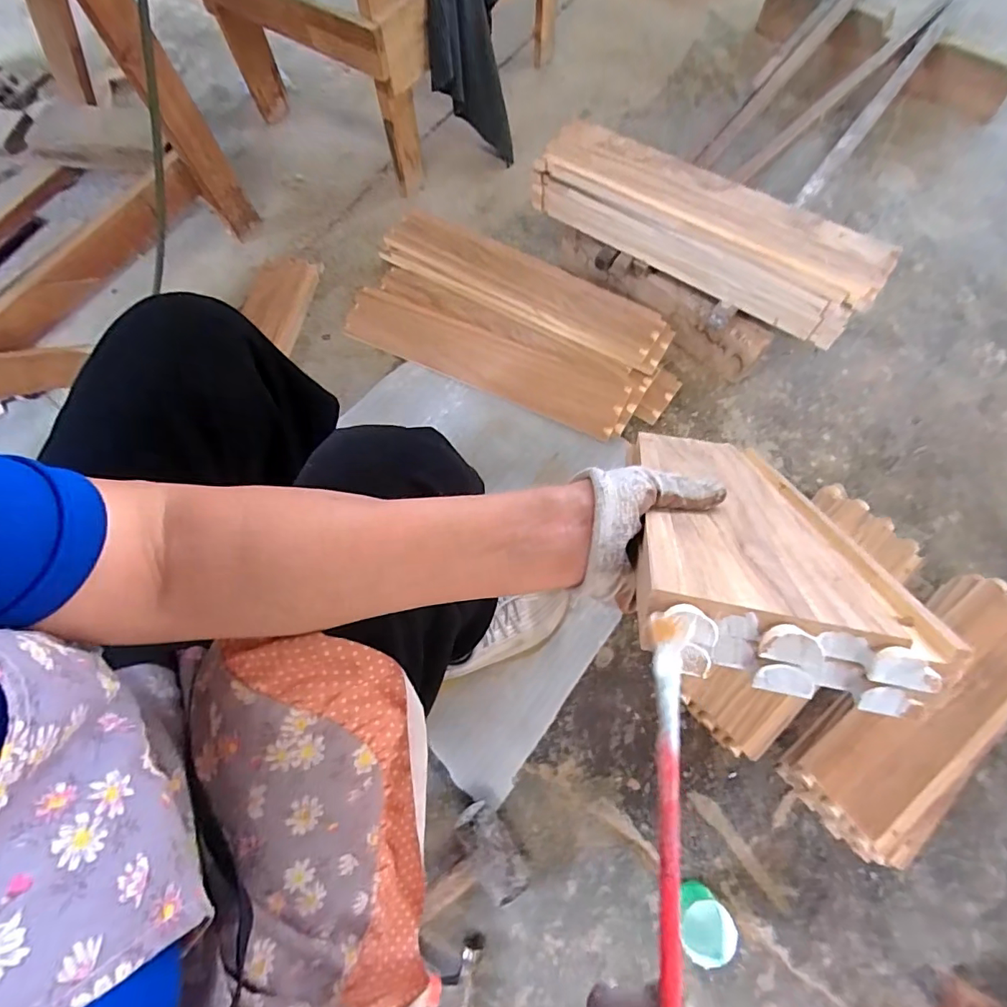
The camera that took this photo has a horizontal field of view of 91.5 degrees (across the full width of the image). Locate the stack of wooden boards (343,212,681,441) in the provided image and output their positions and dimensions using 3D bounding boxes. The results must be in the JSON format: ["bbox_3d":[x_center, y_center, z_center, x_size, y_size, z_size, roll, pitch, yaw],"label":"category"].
[{"bbox_3d":[0.017,-0.318,0.861,0.592,0.090,0.251,26,73,11],"label":"stack of wooden boards"}]

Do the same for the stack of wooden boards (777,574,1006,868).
[{"bbox_3d":[0.535,0.265,0.628,0.373,0.099,0.130,-39,73,-11],"label":"stack of wooden boards"}]

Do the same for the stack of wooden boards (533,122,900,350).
[{"bbox_3d":[0.301,-0.433,0.764,0.537,0.120,0.132,31,74,13],"label":"stack of wooden boards"}]

